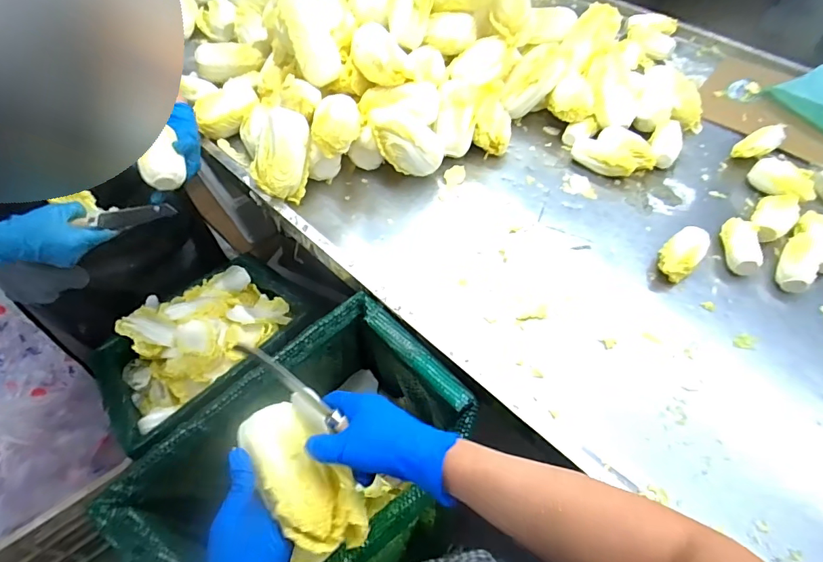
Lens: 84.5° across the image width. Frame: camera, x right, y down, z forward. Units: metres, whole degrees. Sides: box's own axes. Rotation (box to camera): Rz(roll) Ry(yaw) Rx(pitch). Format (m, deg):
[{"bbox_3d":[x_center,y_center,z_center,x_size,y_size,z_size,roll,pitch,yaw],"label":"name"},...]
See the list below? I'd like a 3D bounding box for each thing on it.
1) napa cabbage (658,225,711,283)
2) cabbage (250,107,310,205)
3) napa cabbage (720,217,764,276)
[{"bbox_3d":[0.415,-0.041,0.698,0.054,0.065,0.097,34,61,22],"label":"napa cabbage"},{"bbox_3d":[-0.213,-0.210,0.761,0.086,0.076,0.144,18,99,35],"label":"cabbage"},{"bbox_3d":[0.515,-0.057,0.710,0.042,0.040,0.099,8,54,6],"label":"napa cabbage"}]

